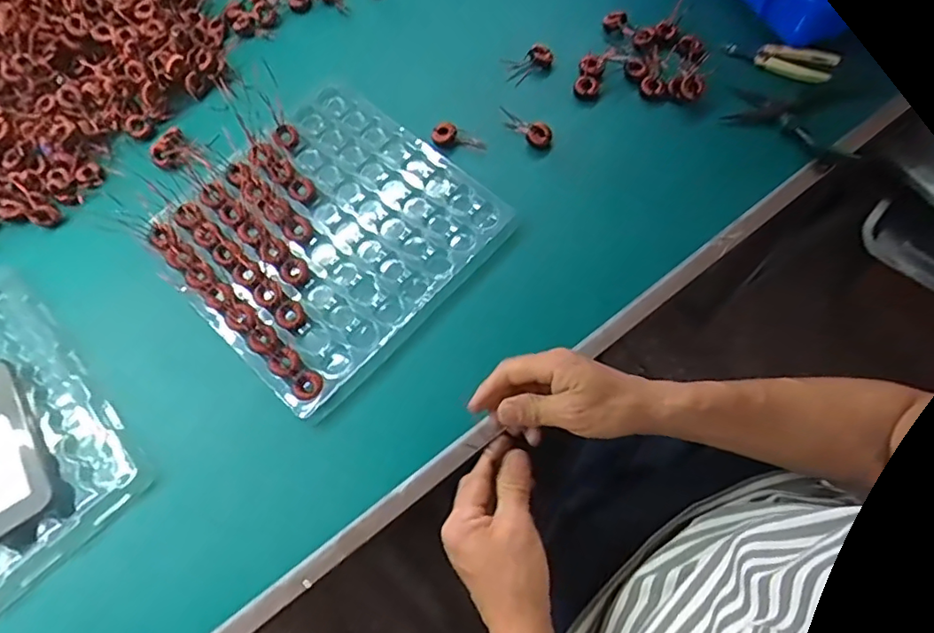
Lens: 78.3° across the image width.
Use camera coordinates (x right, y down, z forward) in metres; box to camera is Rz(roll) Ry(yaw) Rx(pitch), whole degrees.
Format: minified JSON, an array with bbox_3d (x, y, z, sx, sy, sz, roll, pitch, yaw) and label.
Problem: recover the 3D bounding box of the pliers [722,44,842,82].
[{"bbox_3d":[0.364,-0.297,0.667,0.129,0.012,0.045,13,69,8],"label":"pliers"}]

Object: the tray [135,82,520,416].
[{"bbox_3d":[-0.140,-0.085,0.575,0.266,0.020,0.273,42,77,14],"label":"tray"}]

